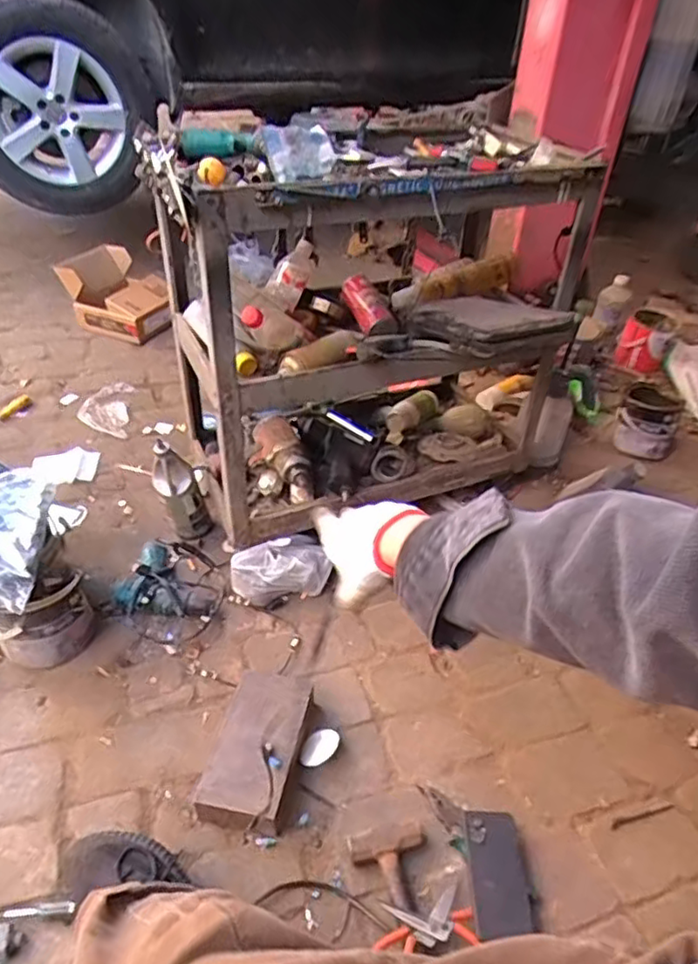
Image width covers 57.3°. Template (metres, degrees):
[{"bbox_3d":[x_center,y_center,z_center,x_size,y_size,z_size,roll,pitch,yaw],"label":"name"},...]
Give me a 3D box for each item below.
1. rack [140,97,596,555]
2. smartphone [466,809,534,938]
[{"bbox_3d":[0.097,-0.269,1.164,0.794,0.651,0.333,-8,40,-15],"label":"rack"},{"bbox_3d":[0.202,0.524,0.865,0.074,0.009,0.154,5,38,-1],"label":"smartphone"}]

